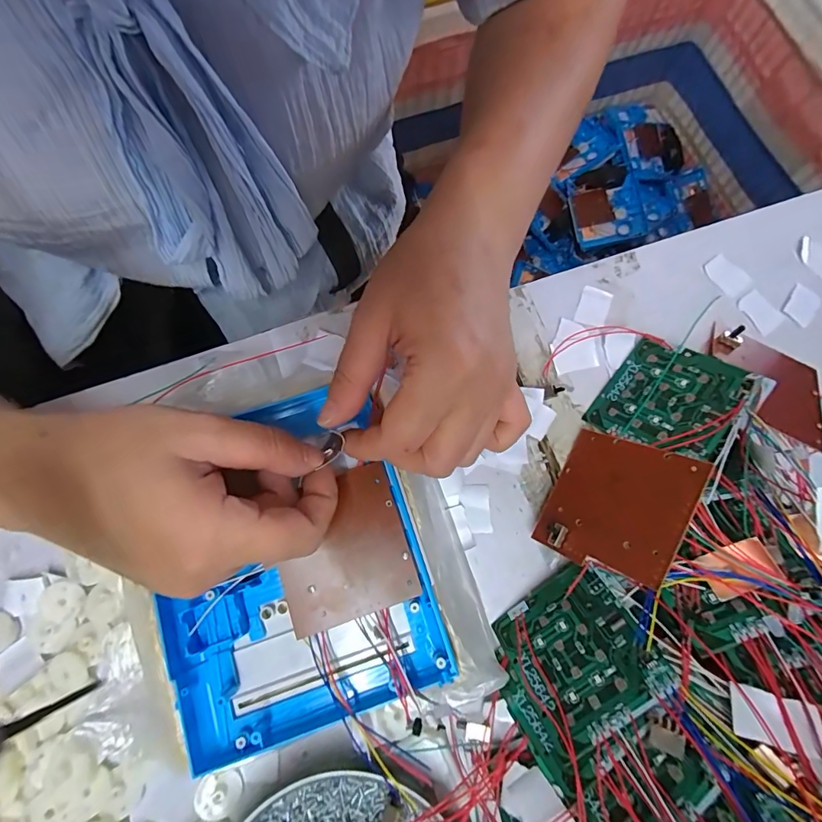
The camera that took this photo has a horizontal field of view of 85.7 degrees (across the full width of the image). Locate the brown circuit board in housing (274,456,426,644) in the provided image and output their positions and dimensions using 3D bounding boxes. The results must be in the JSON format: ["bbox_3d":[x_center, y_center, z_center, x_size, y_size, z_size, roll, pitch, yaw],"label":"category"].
[{"bbox_3d":[-0.037,0.072,0.235,0.067,0.004,0.071,-19,79,-7],"label":"brown circuit board in housing"}]

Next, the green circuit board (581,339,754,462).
[{"bbox_3d":[0.153,-0.008,0.265,0.068,0.004,0.068,28,77,34],"label":"green circuit board"}]

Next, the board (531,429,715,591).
[{"bbox_3d":[0.110,0.051,0.241,0.005,0.072,0.071,33,81,-36],"label":"board"}]

